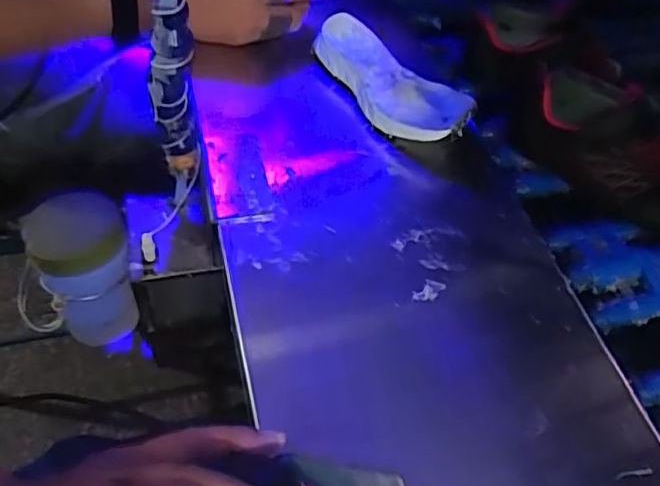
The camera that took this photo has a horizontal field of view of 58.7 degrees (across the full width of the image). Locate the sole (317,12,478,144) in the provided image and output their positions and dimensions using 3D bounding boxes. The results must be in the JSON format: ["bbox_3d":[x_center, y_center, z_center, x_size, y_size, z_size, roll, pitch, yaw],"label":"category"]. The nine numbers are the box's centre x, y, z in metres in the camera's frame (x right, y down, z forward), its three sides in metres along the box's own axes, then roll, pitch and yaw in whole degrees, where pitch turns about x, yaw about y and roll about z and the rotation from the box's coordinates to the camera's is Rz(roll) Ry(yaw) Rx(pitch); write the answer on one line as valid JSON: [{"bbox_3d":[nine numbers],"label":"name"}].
[{"bbox_3d":[0.054,-0.145,0.516,0.077,0.049,0.175,-25,58,-22],"label":"sole"}]

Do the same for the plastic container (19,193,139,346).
[{"bbox_3d":[-0.203,0.025,0.502,0.070,0.121,0.070,-17,57,-15],"label":"plastic container"}]

